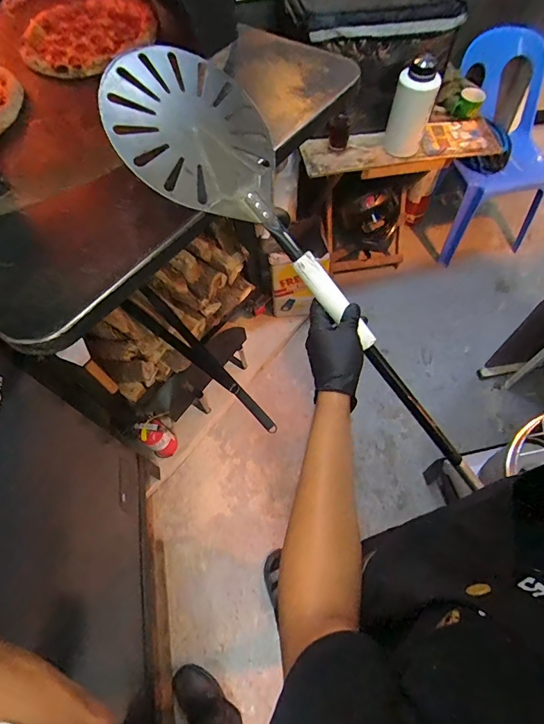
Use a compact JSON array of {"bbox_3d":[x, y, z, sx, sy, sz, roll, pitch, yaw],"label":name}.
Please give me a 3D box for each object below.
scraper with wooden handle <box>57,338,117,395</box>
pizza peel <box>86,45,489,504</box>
[{"bbox_3d":[-0.465,0.019,1.060,0.015,0.181,0.063,18,59,44],"label":"scraper with wooden handle"},{"bbox_3d":[0.065,-0.111,0.554,0.706,0.034,0.194,47,69,-11],"label":"pizza peel"}]

